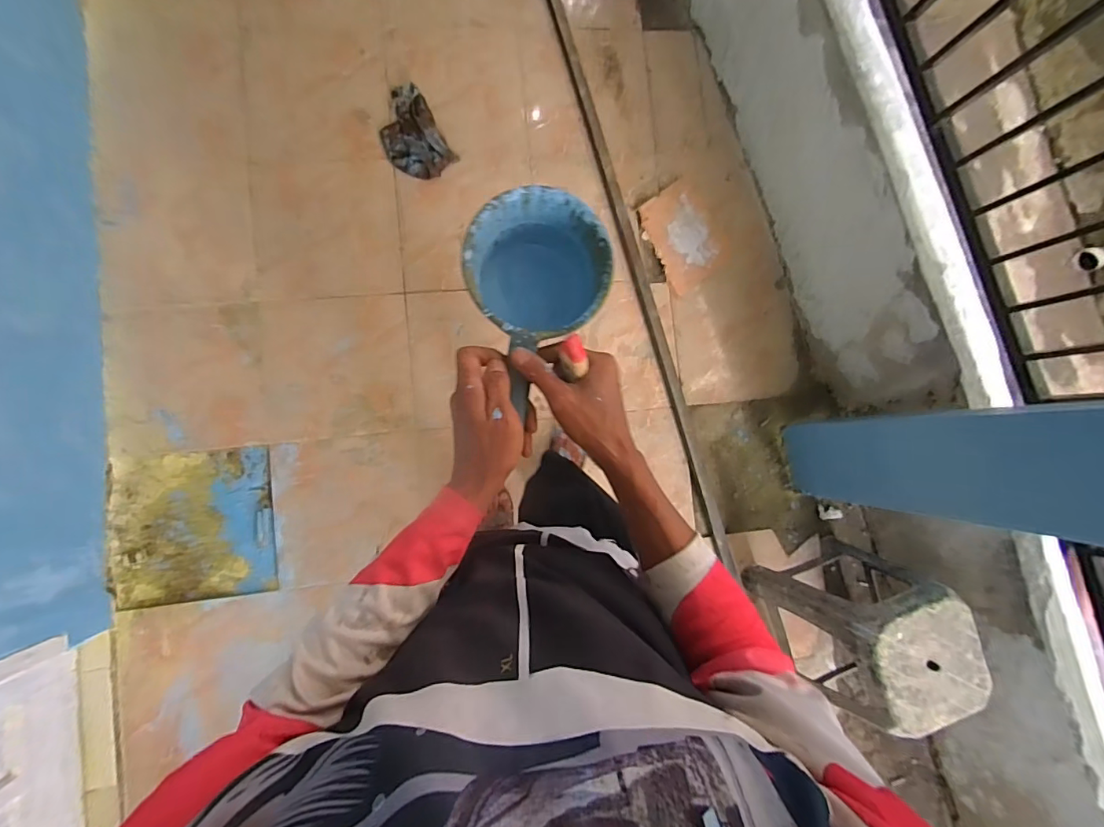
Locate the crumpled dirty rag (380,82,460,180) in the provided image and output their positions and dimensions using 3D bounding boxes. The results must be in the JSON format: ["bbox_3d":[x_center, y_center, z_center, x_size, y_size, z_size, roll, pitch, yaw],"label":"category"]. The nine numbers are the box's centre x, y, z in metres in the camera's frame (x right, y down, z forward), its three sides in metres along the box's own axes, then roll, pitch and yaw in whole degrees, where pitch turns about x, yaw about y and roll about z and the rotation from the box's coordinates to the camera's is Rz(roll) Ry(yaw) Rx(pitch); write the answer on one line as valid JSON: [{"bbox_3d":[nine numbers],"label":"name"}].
[{"bbox_3d":[-0.412,-0.817,1.461,0.178,0.038,0.284,-32,93,-7],"label":"crumpled dirty rag"}]

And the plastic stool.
[{"bbox_3d":[0.811,0.545,1.334,0.357,0.480,0.312,-21,91,-7],"label":"plastic stool"}]

